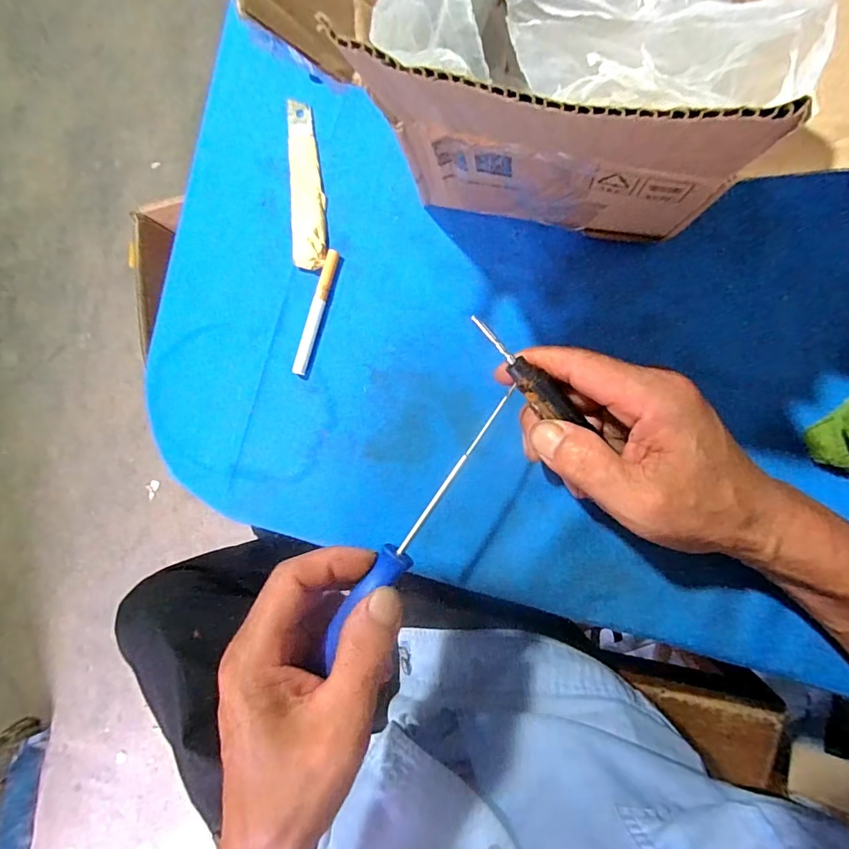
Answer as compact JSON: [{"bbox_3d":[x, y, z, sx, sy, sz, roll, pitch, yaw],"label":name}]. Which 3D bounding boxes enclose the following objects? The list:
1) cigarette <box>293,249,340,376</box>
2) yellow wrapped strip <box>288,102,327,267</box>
[{"bbox_3d":[-0.072,-0.074,0.314,0.008,0.007,0.085,18,91,9],"label":"cigarette"},{"bbox_3d":[-0.081,-0.162,0.318,0.024,0.005,0.114,-5,88,9],"label":"yellow wrapped strip"}]

